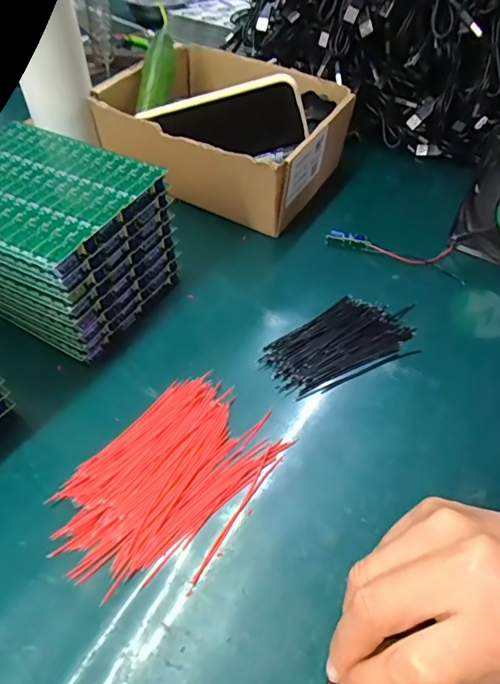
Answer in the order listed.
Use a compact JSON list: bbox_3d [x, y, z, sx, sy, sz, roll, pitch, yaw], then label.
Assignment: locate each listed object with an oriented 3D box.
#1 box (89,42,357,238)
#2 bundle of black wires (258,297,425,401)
[{"bbox_3d":[-0.024,-0.219,0.500,0.220,0.097,0.176,24,53,17],"label":"box"},{"bbox_3d":[0.071,-0.001,0.370,0.128,0.010,0.067,-19,53,-18],"label":"bundle of black wires"}]

